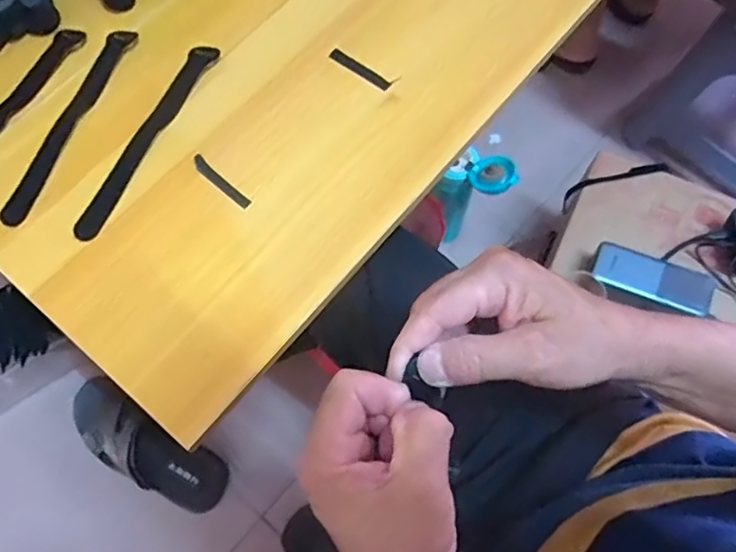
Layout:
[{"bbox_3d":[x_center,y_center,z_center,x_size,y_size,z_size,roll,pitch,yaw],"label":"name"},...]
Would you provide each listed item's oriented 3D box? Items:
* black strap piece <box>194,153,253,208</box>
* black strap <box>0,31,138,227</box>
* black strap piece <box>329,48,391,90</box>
[{"bbox_3d":[-0.114,-0.073,0.460,0.059,0.005,0.010,41,74,15],"label":"black strap piece"},{"bbox_3d":[-0.245,-0.127,0.488,0.023,0.010,0.194,18,70,7],"label":"black strap"},{"bbox_3d":[-0.007,-0.176,0.504,0.060,0.005,0.010,36,73,13],"label":"black strap piece"}]

